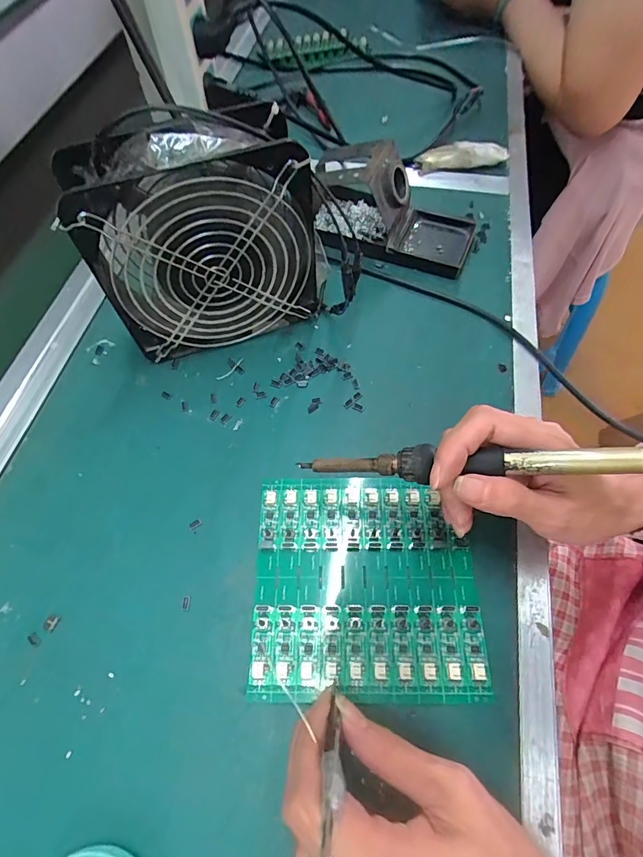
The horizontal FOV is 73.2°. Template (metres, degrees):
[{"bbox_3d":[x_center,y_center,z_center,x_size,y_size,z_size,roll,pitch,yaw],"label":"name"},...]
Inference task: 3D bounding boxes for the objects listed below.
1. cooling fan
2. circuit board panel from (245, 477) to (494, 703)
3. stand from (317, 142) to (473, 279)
[{"bbox_3d":[-0.083,-0.133,0.316,0.150,0.156,0.059,-18,63,-9],"label":"cooling fan"},{"bbox_3d":[0.028,0.095,0.276,0.137,0.005,0.131,1,62,2],"label":"circuit board panel"},{"bbox_3d":[0.066,-0.207,0.398,0.156,0.068,0.091,14,62,8],"label":"stand"}]

